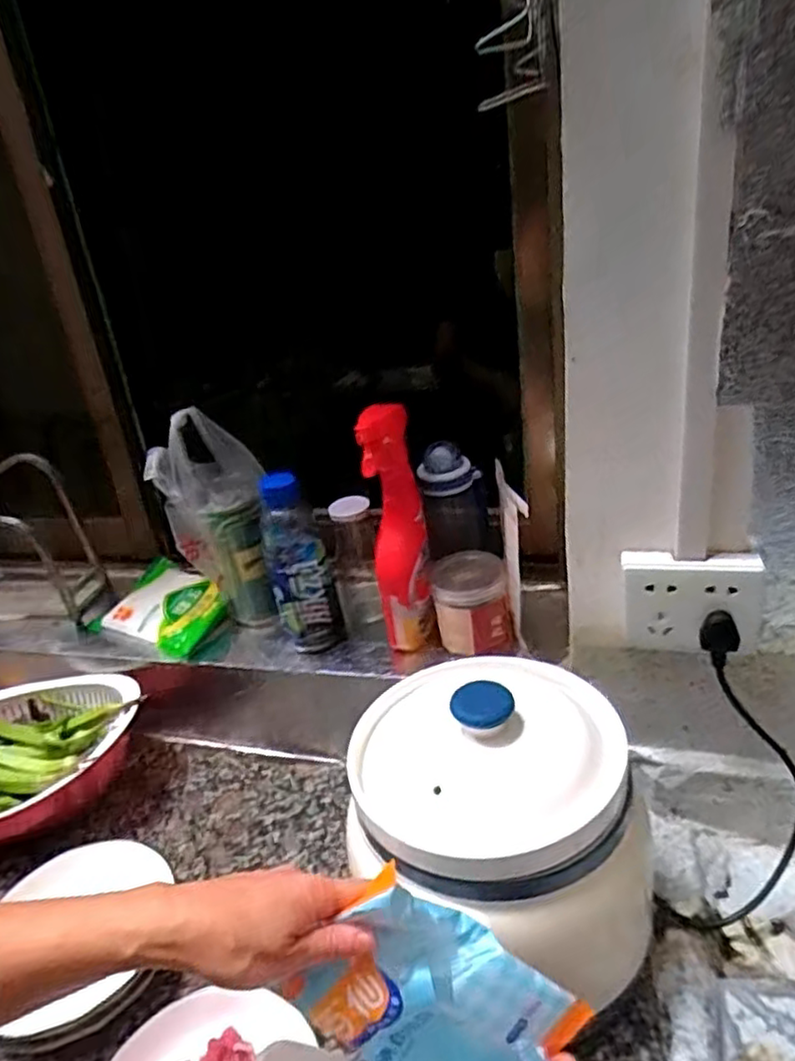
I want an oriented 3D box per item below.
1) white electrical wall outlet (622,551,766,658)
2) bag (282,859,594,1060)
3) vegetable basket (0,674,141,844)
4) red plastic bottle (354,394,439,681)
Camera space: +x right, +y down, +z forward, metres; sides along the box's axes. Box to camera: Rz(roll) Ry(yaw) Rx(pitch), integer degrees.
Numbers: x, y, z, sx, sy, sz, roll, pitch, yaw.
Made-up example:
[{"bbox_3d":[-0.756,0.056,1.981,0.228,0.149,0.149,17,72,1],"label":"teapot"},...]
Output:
[{"bbox_3d":[0.249,0.063,0.557,0.109,0.088,0.019,1,27,18],"label":"white electrical wall outlet"},{"bbox_3d":[0.020,0.277,0.391,0.151,0.107,0.045,37,6,-4],"label":"bag"},{"bbox_3d":[-0.433,0.275,0.765,0.272,0.113,0.220,-7,25,1],"label":"vegetable basket"},{"bbox_3d":[0.000,0.005,0.721,0.059,0.280,0.073,-8,25,-1],"label":"red plastic bottle"}]

